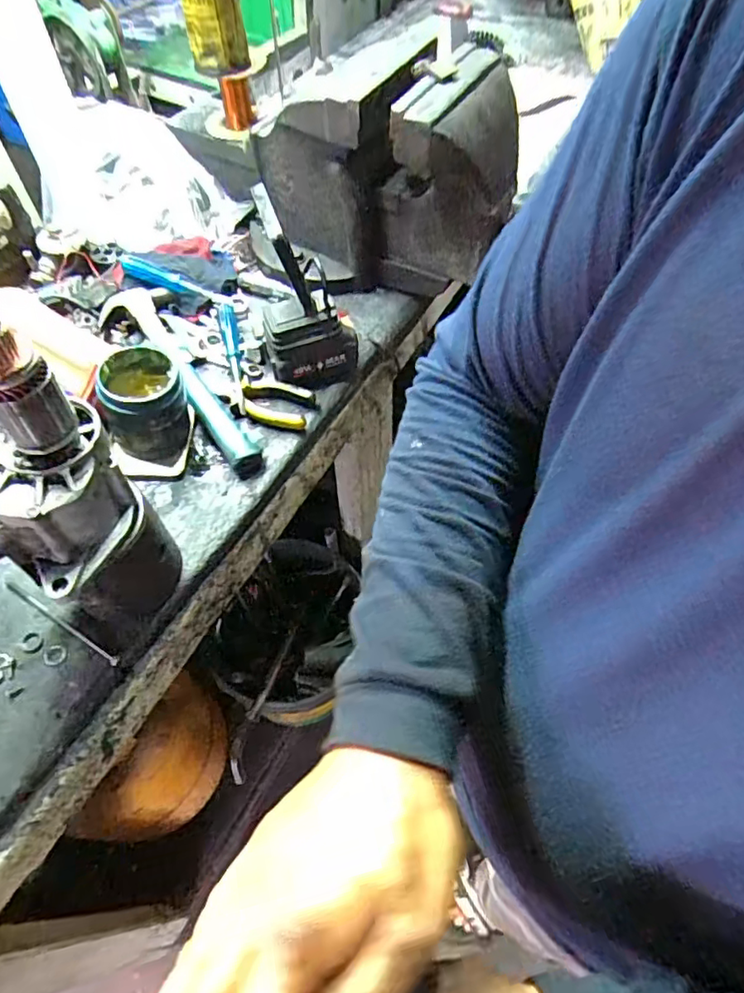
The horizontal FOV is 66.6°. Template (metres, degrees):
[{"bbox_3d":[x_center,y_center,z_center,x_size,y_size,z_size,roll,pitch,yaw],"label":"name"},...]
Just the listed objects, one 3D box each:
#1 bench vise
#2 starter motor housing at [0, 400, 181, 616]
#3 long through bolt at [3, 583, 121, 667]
[{"bbox_3d":[0.018,-0.438,0.766,0.324,0.242,0.184,27,61,16],"label":"bench vise"},{"bbox_3d":[-0.274,0.043,0.522,0.114,0.205,0.164,23,60,14],"label":"starter motor housing"},{"bbox_3d":[-0.322,0.128,0.582,0.159,0.005,0.008,28,61,16],"label":"long through bolt"}]

